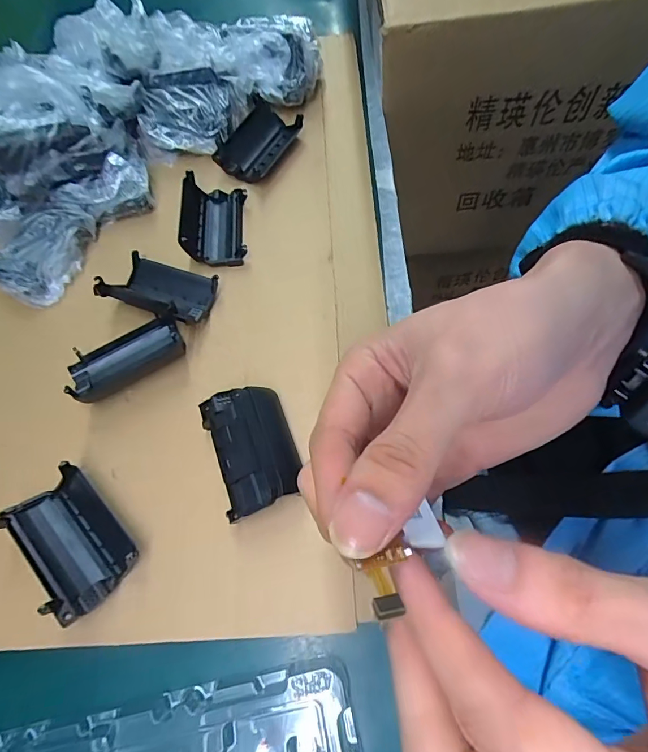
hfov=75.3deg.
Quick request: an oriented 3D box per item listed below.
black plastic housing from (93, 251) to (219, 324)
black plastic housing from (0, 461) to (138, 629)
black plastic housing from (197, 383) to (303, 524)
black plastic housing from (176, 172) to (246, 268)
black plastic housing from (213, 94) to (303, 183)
[{"bbox_3d":[-0.113,-0.062,0.291,0.070,0.026,0.045,18,68,9],"label":"black plastic housing"},{"bbox_3d":[-0.140,0.088,0.229,0.075,0.022,0.044,38,72,16],"label":"black plastic housing"},{"bbox_3d":[-0.041,0.041,0.244,0.045,0.027,0.070,-19,68,-7],"label":"black plastic housing"},{"bbox_3d":[-0.084,-0.119,0.317,0.046,0.024,0.070,-4,67,-1],"label":"black plastic housing"},{"bbox_3d":[-0.056,-0.196,0.354,0.044,0.023,0.073,31,73,17],"label":"black plastic housing"}]

